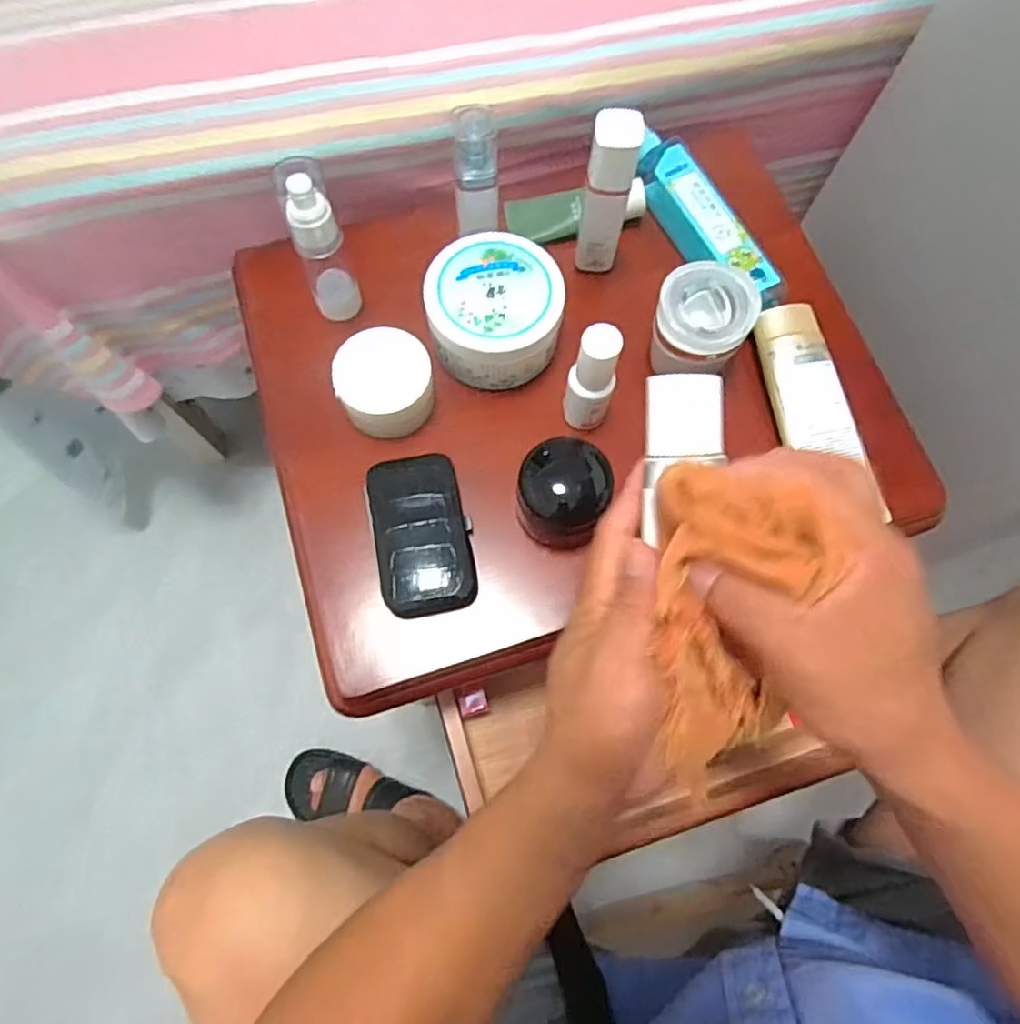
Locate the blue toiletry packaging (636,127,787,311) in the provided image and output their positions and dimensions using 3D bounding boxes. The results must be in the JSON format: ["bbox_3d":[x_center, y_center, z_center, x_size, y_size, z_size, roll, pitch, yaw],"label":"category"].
[{"bbox_3d":[0.149,-0.229,0.492,0.039,0.031,0.172,-27,75,-9],"label":"blue toiletry packaging"}]

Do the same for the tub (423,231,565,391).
[{"bbox_3d":[-0.010,-0.140,0.458,0.092,0.068,0.096,0,72,-1],"label":"tub"}]

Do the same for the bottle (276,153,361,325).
[{"bbox_3d":[-0.128,-0.177,0.432,0.032,0.132,0.029,-21,74,-7],"label":"bottle"}]

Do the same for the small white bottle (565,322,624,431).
[{"bbox_3d":[0.055,-0.087,0.417,0.030,0.086,0.028,17,73,5],"label":"small white bottle"}]

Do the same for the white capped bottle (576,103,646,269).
[{"bbox_3d":[0.067,-0.219,0.441,0.030,0.115,0.025,2,72,0],"label":"white capped bottle"}]

